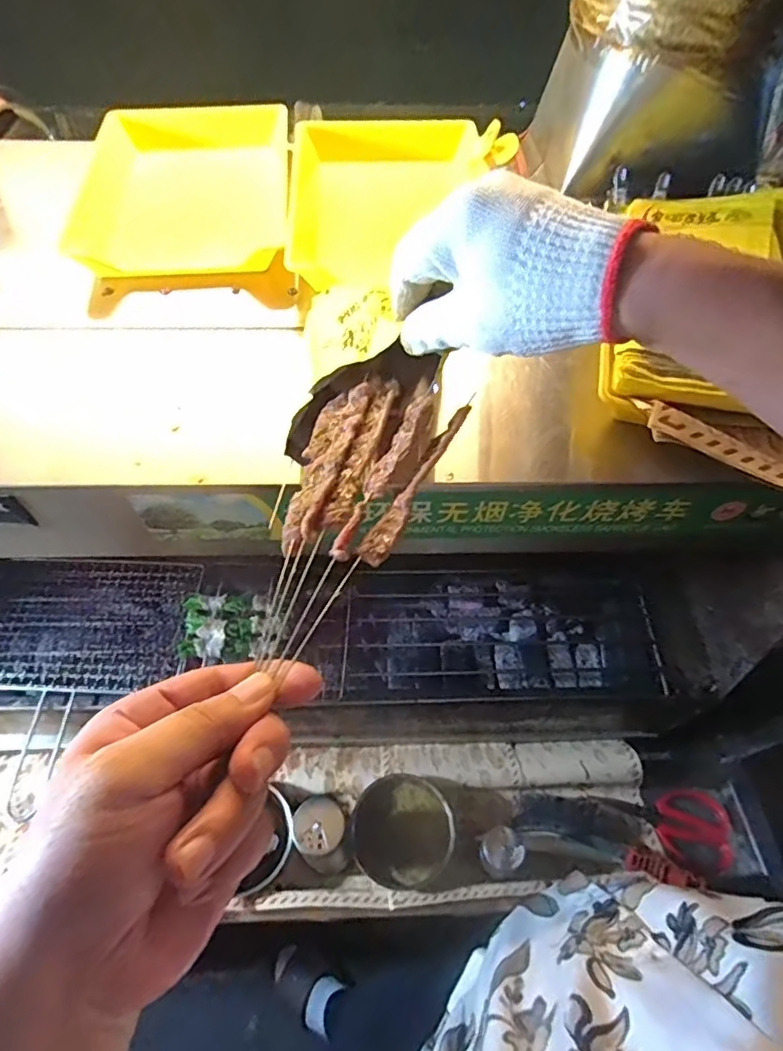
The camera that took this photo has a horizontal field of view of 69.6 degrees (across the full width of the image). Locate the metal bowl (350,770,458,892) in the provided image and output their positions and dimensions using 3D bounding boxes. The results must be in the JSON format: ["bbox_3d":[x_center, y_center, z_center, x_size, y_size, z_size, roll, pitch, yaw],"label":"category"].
[{"bbox_3d":[0.012,0.414,0.762,0.130,0.077,0.129,1,55,-1],"label":"metal bowl"}]

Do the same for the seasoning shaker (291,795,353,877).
[{"bbox_3d":[-0.083,0.386,0.695,0.055,0.123,0.067,-23,58,-17],"label":"seasoning shaker"}]

